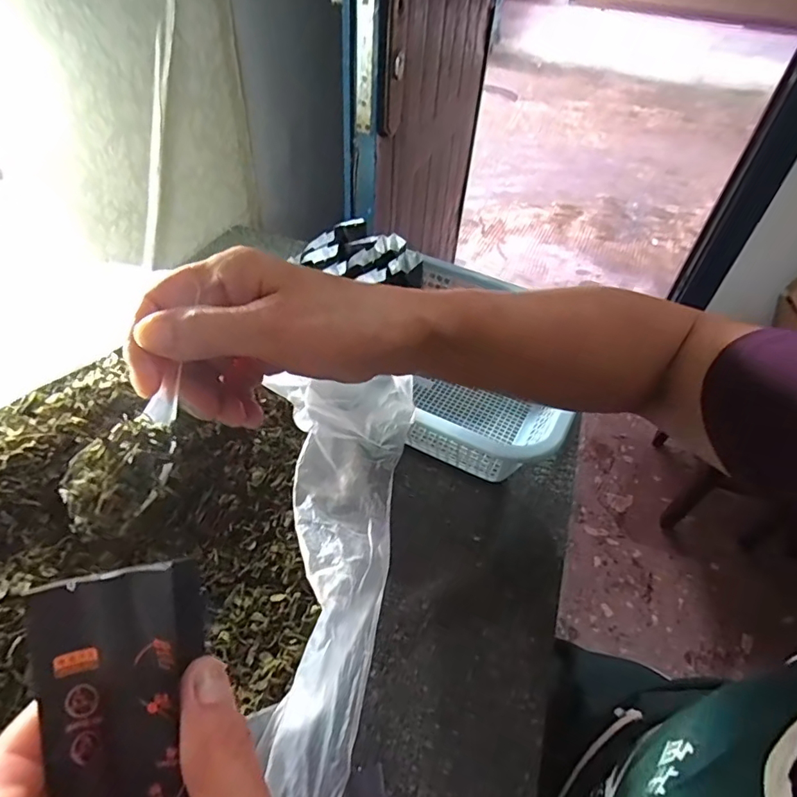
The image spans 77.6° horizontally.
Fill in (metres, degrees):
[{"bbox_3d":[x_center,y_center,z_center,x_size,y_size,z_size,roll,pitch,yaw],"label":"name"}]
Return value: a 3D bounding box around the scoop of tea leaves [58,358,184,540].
[{"bbox_3d":[-0.110,0.019,0.207,0.032,0.018,0.073,9,50,4],"label":"scoop of tea leaves"}]

